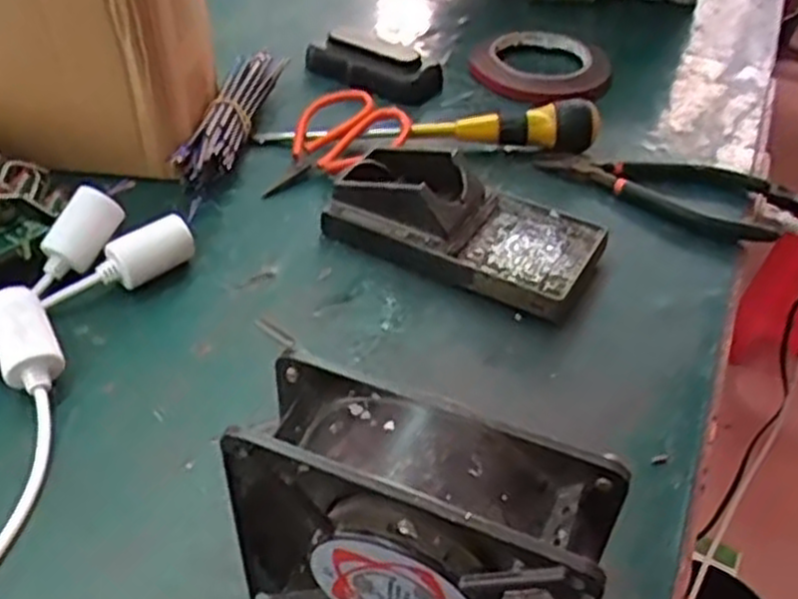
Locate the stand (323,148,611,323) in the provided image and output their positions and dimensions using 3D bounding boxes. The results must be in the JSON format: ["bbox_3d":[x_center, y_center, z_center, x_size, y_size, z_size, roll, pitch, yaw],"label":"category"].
[{"bbox_3d":[0.040,-0.049,0.476,0.158,0.043,0.080,22,47,20],"label":"stand"}]

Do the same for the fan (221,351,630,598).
[{"bbox_3d":[0.005,0.088,0.276,0.117,0.120,0.041,18,45,16],"label":"fan"}]

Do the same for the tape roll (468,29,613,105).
[{"bbox_3d":[0.113,-0.188,0.639,0.108,0.022,0.108,1,43,-1],"label":"tape roll"}]

